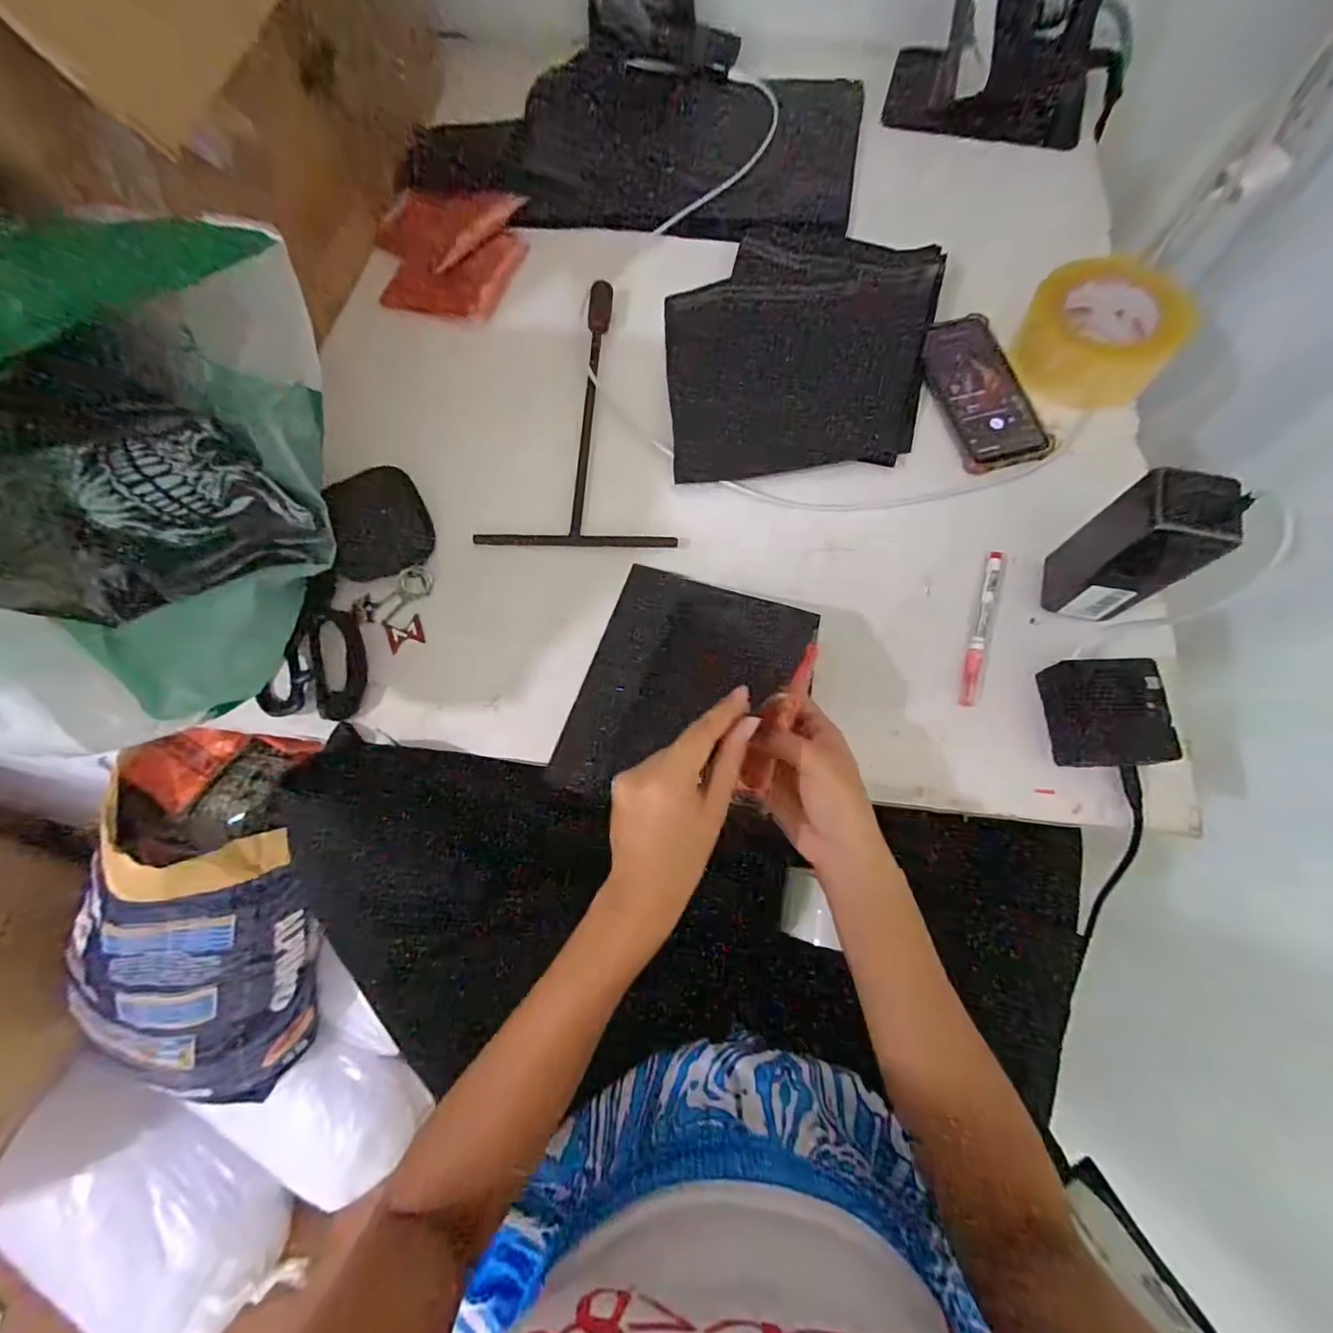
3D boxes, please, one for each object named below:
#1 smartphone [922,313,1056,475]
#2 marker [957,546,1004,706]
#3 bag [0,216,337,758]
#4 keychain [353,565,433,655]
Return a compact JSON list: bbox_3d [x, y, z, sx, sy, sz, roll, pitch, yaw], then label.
[{"bbox_3d":[0.291,-0.259,0.532,0.080,0.013,0.165,-12,73,-2],"label":"smartphone"},{"bbox_3d":[0.256,-0.034,0.465,0.014,0.012,0.138,18,74,7],"label":"marker"},{"bbox_3d":[-0.433,-0.135,0.362,0.360,0.204,0.323,12,73,4],"label":"bag"},{"bbox_3d":[-0.225,-0.050,0.492,0.065,0.010,0.062,-39,76,-10],"label":"keychain"}]

